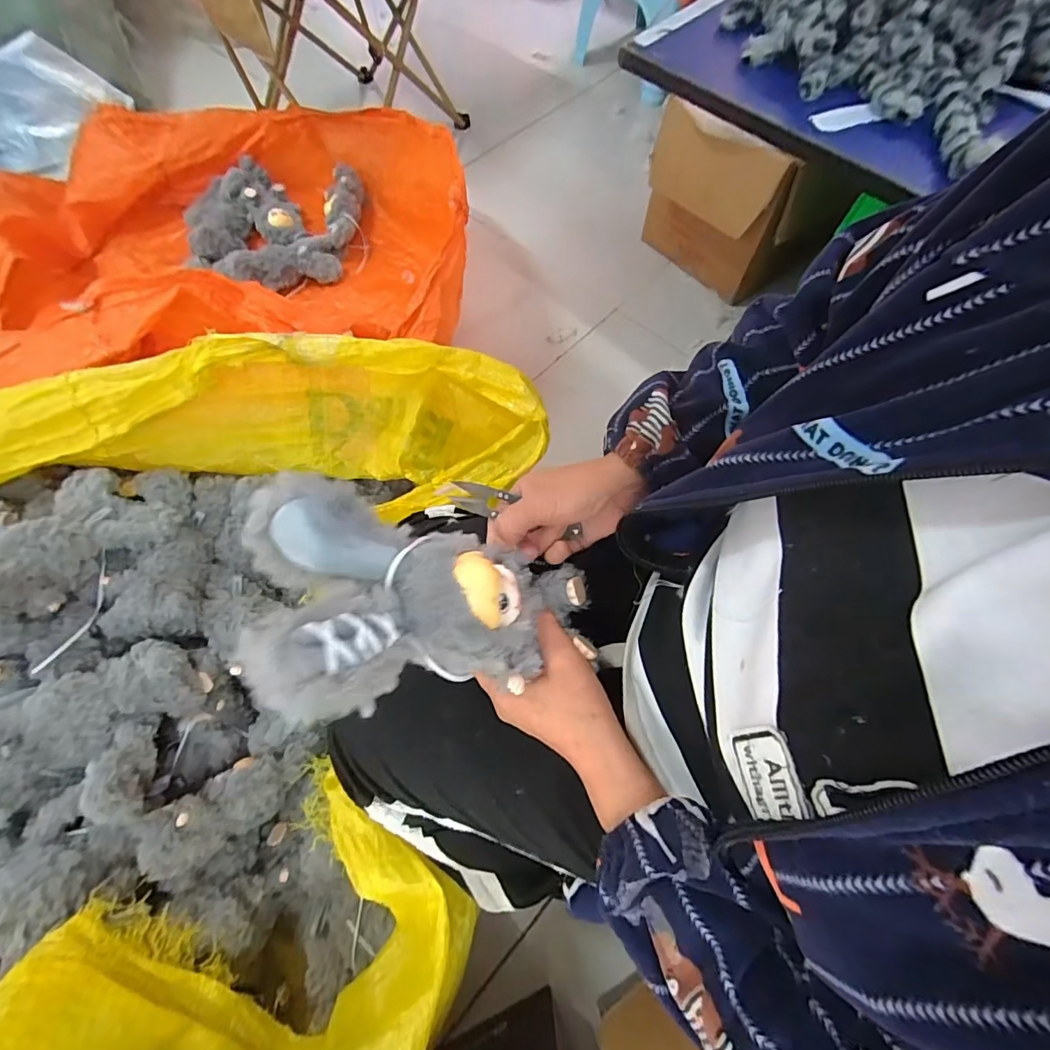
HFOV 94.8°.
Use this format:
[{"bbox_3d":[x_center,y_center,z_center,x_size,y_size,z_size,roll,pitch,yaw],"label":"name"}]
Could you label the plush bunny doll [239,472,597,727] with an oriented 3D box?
[{"bbox_3d":[-0.051,0.055,0.310,0.226,0.075,0.131,16,46,-37],"label":"plush bunny doll"}]

